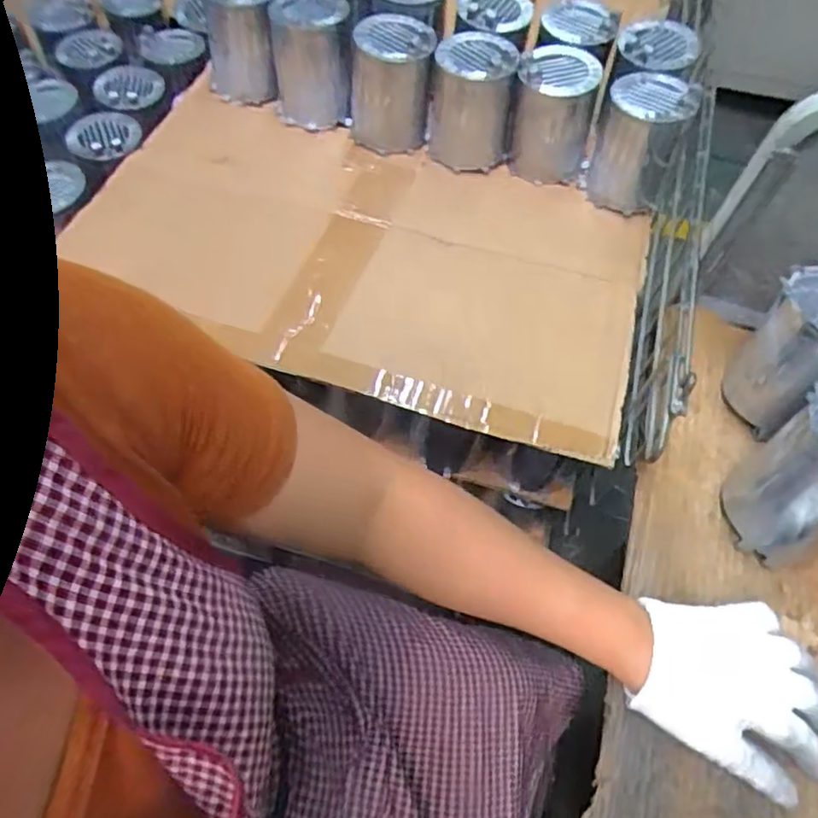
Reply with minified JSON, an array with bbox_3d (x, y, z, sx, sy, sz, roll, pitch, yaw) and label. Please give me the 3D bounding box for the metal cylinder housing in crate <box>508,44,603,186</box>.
[{"bbox_3d":[0.166,-0.338,0.728,0.092,0.117,0.085,16,62,7],"label":"metal cylinder housing in crate"}]

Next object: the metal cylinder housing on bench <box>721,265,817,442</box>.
[{"bbox_3d":[0.341,-0.050,0.547,0.110,0.112,0.095,-35,68,-19],"label":"metal cylinder housing on bench"}]

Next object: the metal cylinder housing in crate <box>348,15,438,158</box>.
[{"bbox_3d":[-0.020,-0.379,0.738,0.092,0.120,0.089,6,61,1],"label":"metal cylinder housing in crate"}]

